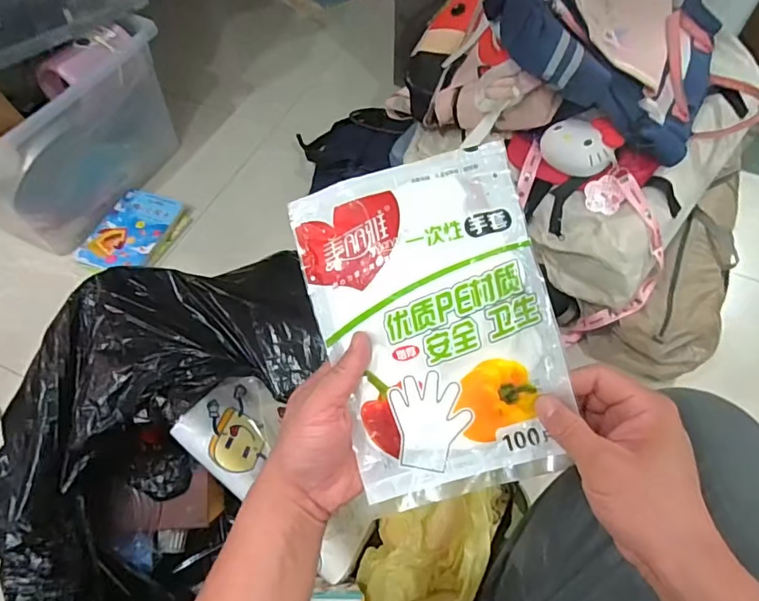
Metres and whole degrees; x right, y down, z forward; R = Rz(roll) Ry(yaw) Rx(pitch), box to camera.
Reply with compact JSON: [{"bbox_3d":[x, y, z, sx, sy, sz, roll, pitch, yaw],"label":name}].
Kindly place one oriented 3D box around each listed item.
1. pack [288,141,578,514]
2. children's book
[{"bbox_3d":[0.039,0.020,0.347,0.150,0.018,0.227,-15,91,5],"label":"pack"},{"bbox_3d":[-0.545,-0.157,1.120,0.153,0.019,0.215,11,59,7],"label":"children's book"}]

